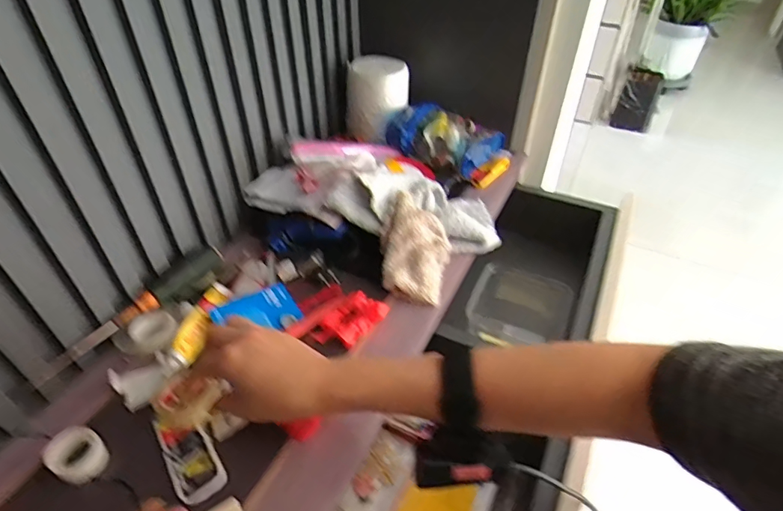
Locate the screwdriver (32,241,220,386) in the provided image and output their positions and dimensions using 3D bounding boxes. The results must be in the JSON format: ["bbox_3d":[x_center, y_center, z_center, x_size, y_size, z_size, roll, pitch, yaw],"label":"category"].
[{"bbox_3d":[-0.263,0.057,0.498,0.033,0.030,0.210,20,46,21],"label":"screwdriver"}]

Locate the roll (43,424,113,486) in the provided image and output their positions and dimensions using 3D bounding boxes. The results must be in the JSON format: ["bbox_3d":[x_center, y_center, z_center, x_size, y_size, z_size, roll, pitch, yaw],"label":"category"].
[{"bbox_3d":[-0.263,0.165,0.396,0.040,0.021,0.037,0,42,0],"label":"roll"}]

